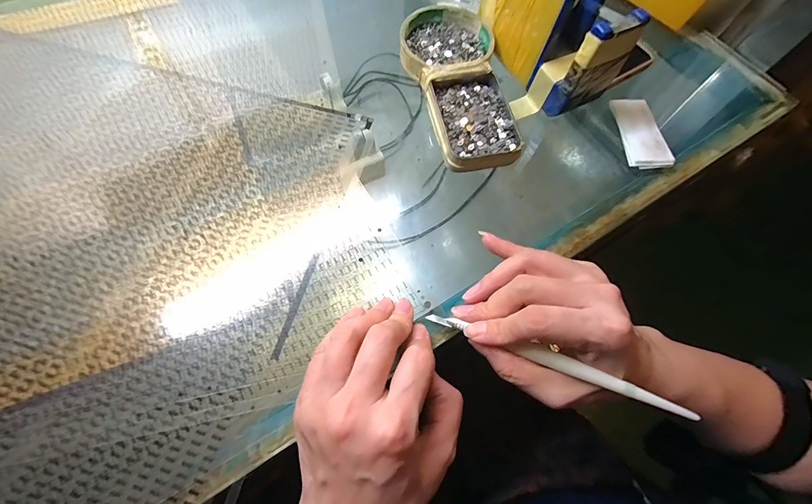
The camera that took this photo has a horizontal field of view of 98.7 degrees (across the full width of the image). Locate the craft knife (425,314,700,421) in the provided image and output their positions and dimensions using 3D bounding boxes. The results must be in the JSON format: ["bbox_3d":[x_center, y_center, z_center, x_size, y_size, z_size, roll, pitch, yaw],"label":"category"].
[{"bbox_3d":[0.083,0.062,0.206,0.147,0.005,0.010,18,67,20],"label":"craft knife"}]

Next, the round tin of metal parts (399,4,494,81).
[{"bbox_3d":[0.036,-0.190,0.316,0.080,0.015,0.082,1,67,-2],"label":"round tin of metal parts"}]

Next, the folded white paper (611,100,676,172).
[{"bbox_3d":[0.200,-0.101,0.300,0.037,0.012,0.069,-5,67,-5],"label":"folded white paper"}]

